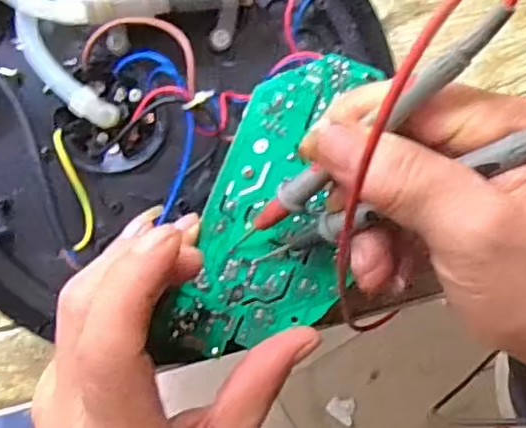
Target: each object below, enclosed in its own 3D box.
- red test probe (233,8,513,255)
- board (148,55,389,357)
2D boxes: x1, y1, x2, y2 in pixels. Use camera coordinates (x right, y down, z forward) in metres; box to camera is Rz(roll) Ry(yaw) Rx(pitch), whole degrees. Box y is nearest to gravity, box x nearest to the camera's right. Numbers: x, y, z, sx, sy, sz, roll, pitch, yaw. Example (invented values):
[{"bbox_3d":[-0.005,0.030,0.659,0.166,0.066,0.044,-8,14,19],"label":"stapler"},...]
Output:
[{"bbox_3d":[0.031,-0.023,0.243,0.010,0.008,0.147,52,130,4],"label":"red test probe"},{"bbox_3d":[0.009,-0.001,0.291,0.067,0.006,0.149,23,87,6],"label":"board"}]

